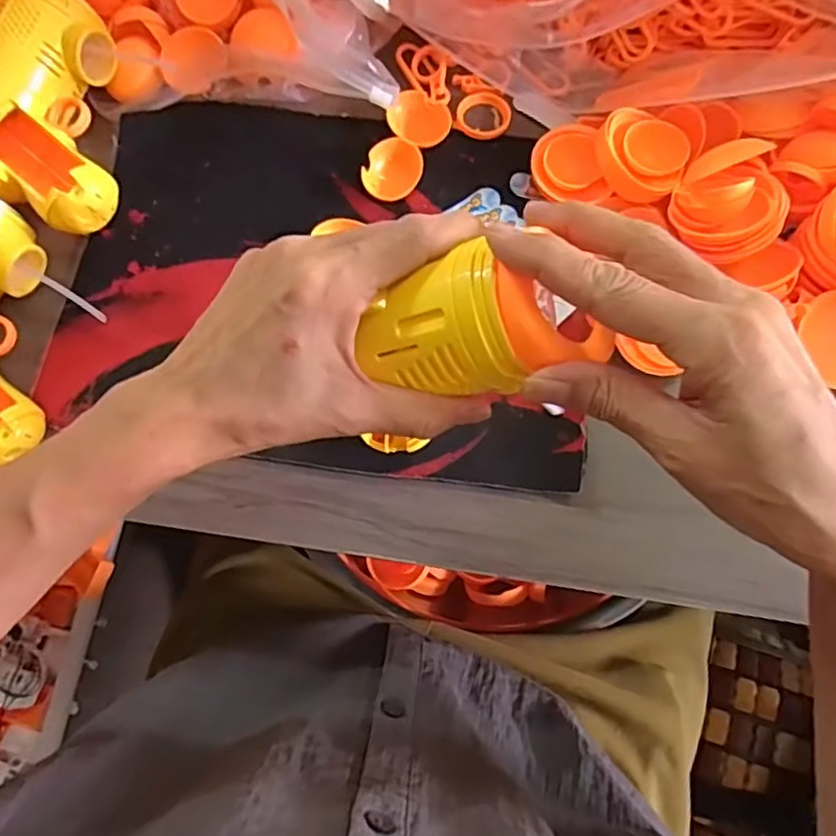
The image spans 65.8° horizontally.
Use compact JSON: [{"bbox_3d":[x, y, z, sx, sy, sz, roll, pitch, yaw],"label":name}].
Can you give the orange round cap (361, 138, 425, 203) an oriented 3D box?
[{"bbox_3d":[-0.015,-0.157,0.411,0.034,0.009,0.039,23,78,5],"label":"orange round cap"}]

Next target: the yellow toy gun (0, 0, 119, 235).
[{"bbox_3d":[-0.216,-0.184,0.383,0.108,0.043,0.131,21,78,5],"label":"yellow toy gun"}]

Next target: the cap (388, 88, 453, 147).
[{"bbox_3d":[0.000,-0.193,0.420,0.042,0.010,0.035,36,79,8],"label":"cap"}]

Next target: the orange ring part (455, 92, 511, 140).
[{"bbox_3d":[0.044,-0.201,0.427,0.035,0.004,0.035,6,77,2],"label":"orange ring part"}]

